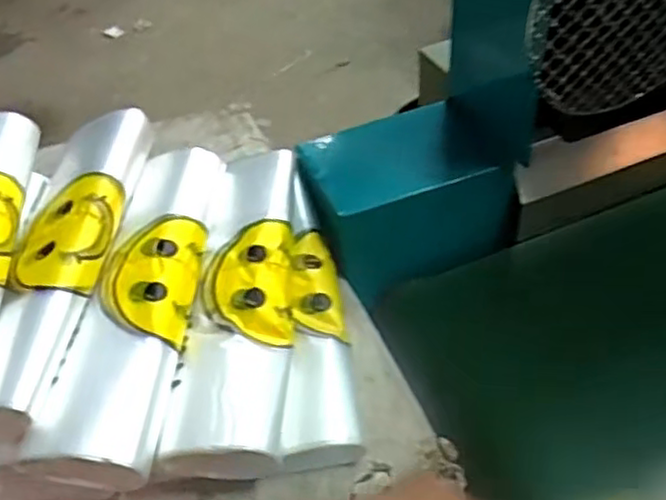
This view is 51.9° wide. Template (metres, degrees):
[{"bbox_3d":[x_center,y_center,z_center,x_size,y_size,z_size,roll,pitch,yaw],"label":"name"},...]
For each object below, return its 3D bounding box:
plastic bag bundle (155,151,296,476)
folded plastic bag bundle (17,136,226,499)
[{"bbox_3d":[-0.070,0.034,0.565,0.080,0.048,0.310,0,45,4],"label":"plastic bag bundle"},{"bbox_3d":[-0.146,0.030,0.539,0.085,0.045,0.317,2,45,6],"label":"folded plastic bag bundle"}]

